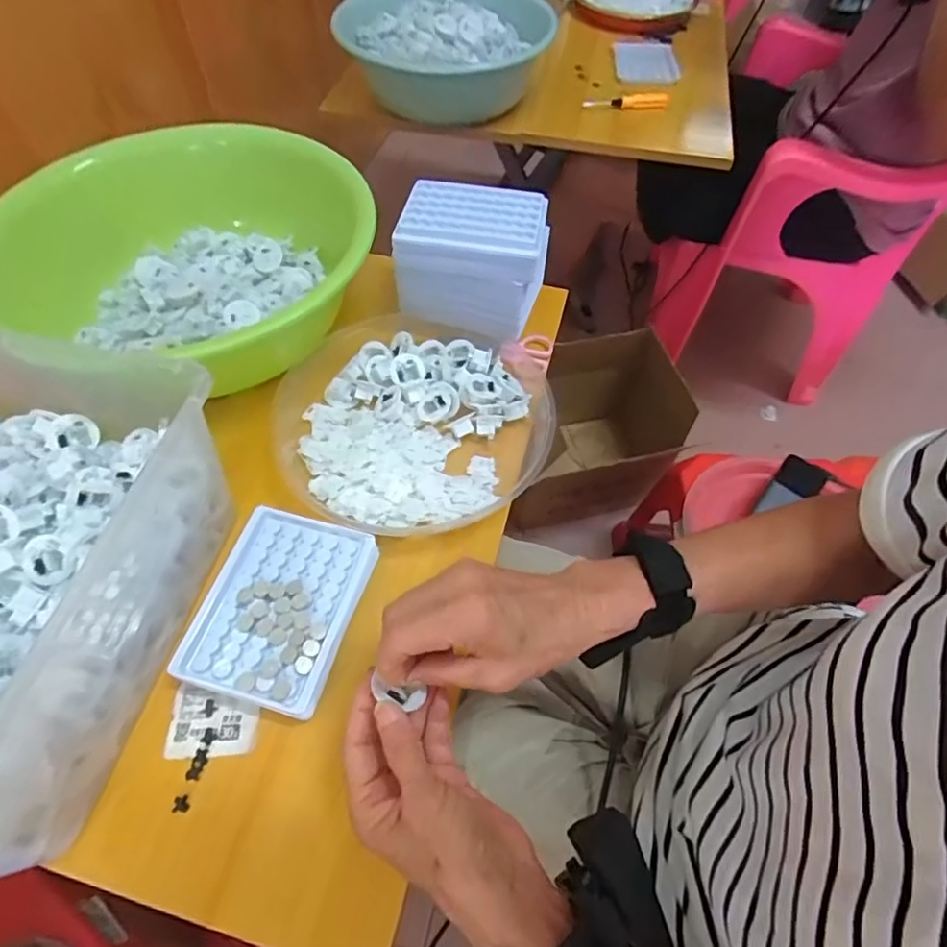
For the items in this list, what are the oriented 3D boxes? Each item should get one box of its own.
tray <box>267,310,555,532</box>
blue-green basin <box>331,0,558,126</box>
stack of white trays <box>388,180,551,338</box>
[{"bbox_3d":[-0.056,-0.052,0.511,0.242,0.036,0.235,0,57,0],"label":"tray"},{"bbox_3d":[-0.035,-0.583,0.802,0.287,0.103,0.221,-13,58,-9],"label":"blue-green basin"},{"bbox_3d":[0.003,-0.208,0.554,0.137,0.096,0.093,9,58,5],"label":"stack of white trays"}]

